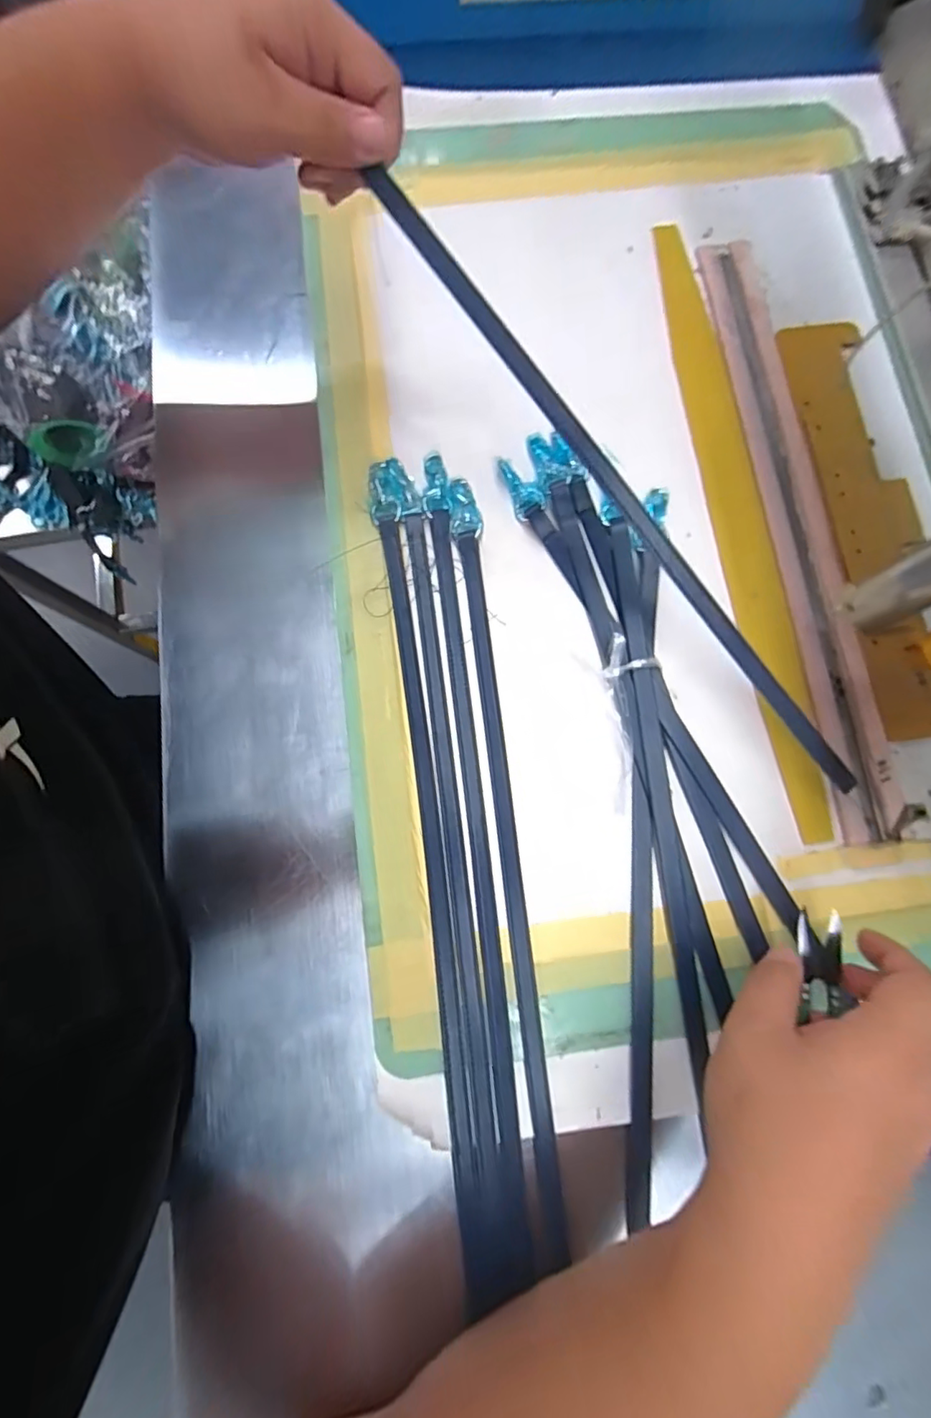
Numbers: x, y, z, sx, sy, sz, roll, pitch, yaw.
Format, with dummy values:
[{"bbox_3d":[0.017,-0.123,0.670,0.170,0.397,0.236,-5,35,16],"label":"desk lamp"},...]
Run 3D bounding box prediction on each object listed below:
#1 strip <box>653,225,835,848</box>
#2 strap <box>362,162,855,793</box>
[{"bbox_3d":[0.194,-0.148,0.384,0.031,0.010,0.480,-8,80,-3],"label":"strip"},{"bbox_3d":[0.095,-0.118,0.303,0.012,0.013,0.422,-42,96,-8],"label":"strap"}]

